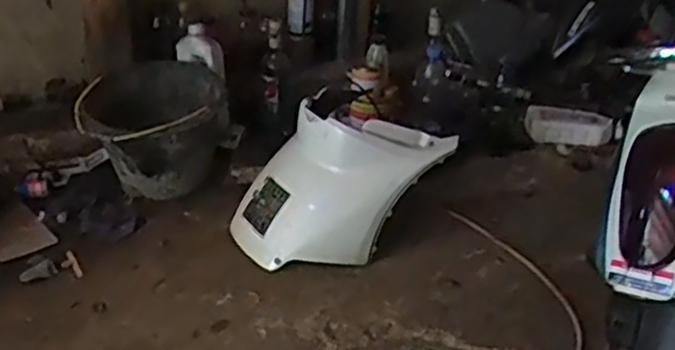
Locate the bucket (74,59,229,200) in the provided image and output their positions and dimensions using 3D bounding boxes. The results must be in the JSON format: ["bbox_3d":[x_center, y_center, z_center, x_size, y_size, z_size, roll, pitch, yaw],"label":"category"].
[{"bbox_3d":[-0.376,-0.095,1.498,0.281,0.216,0.285,-1,32,1],"label":"bucket"}]

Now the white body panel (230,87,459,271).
[{"bbox_3d":[-0.005,0.018,1.269,0.243,0.376,0.170,36,20,-9],"label":"white body panel"}]

